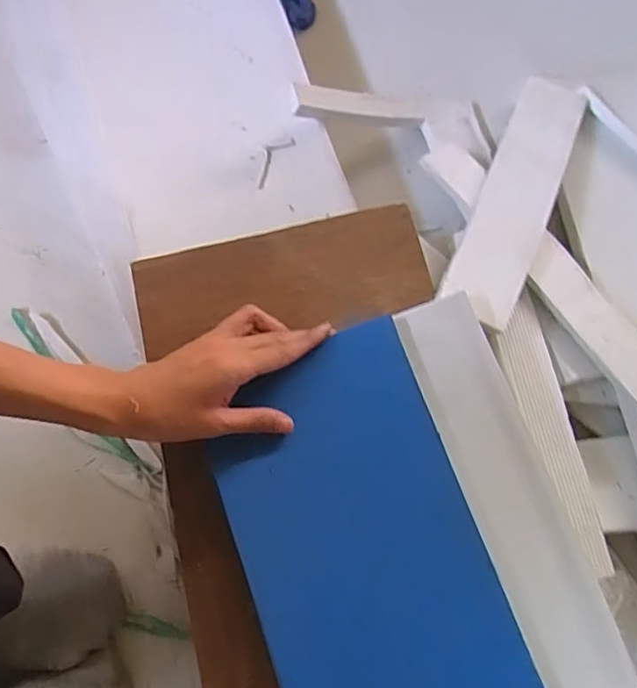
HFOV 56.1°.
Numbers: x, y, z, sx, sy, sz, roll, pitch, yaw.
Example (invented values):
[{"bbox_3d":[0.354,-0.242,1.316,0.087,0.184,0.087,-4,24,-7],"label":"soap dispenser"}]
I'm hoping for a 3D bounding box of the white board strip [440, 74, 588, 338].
[{"bbox_3d":[0.174,-0.135,0.517,0.058,0.009,0.284,20,63,15],"label":"white board strip"}]

